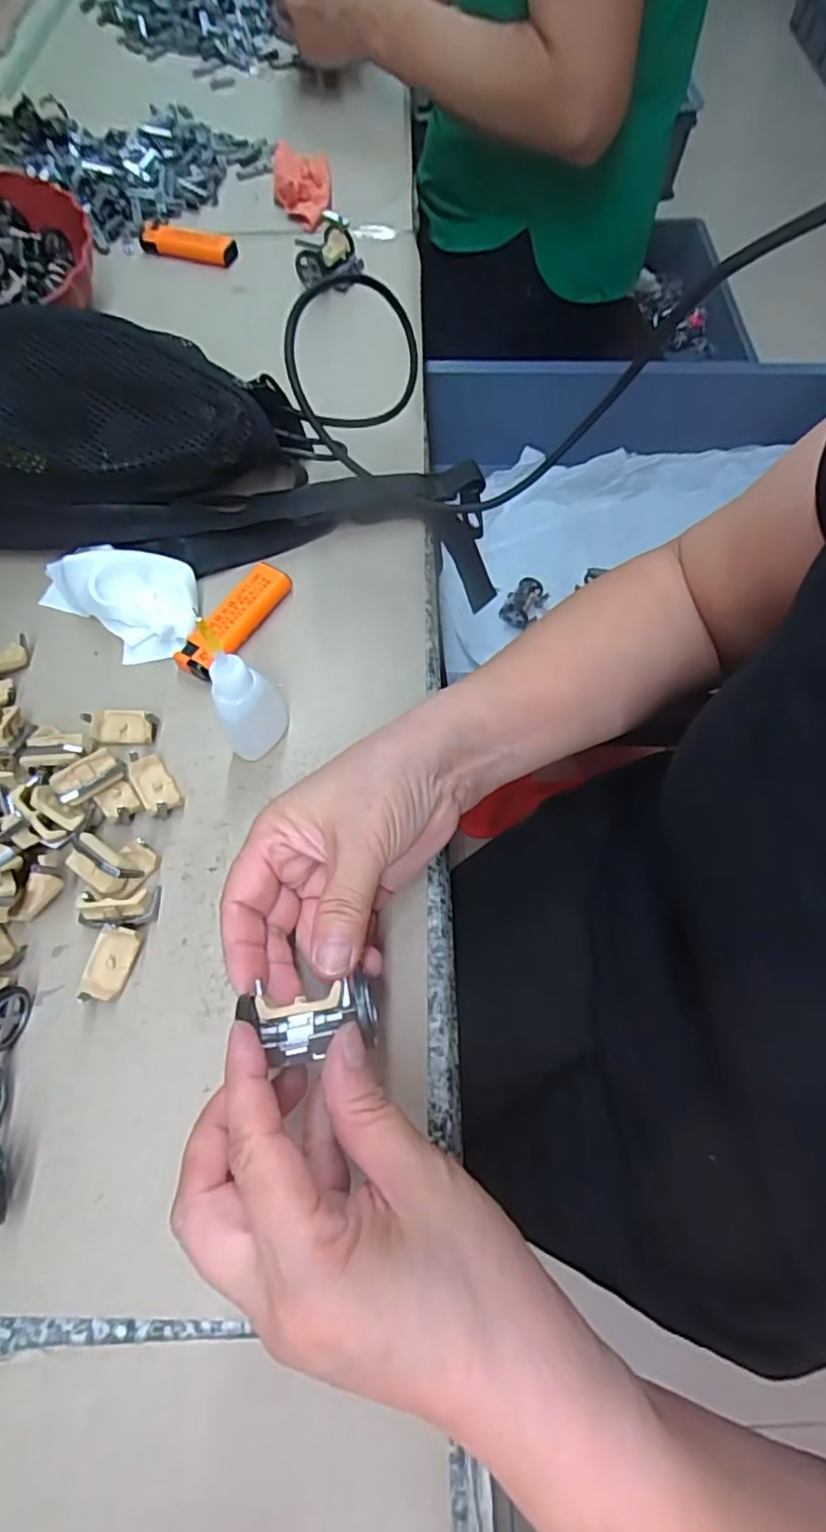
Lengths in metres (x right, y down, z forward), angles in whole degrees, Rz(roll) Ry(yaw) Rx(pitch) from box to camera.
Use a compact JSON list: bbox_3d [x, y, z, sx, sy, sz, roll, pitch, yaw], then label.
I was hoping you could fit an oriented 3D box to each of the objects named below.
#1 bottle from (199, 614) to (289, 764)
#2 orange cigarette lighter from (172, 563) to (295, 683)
[{"bbox_3d":[-0.079,-0.031,0.301,0.027,0.082,0.028,0,66,1],"label":"bottle"},{"bbox_3d":[-0.103,-0.085,0.363,0.025,0.011,0.079,31,70,13],"label":"orange cigarette lighter"}]

